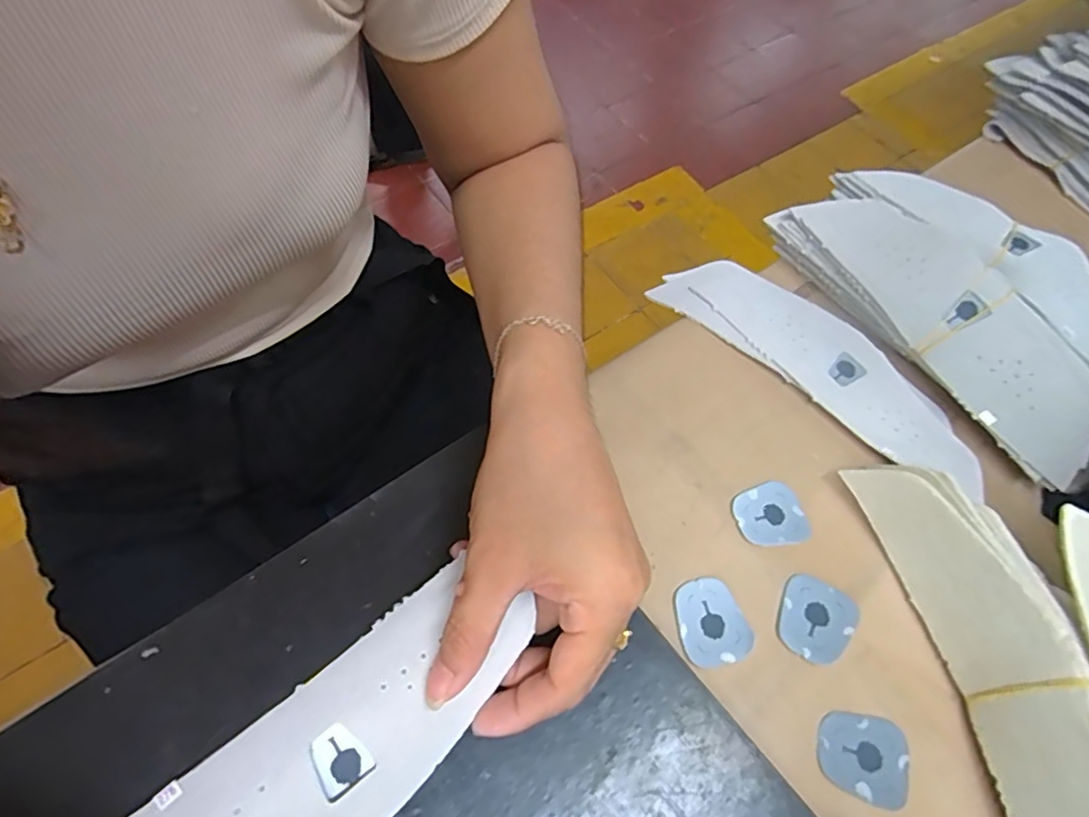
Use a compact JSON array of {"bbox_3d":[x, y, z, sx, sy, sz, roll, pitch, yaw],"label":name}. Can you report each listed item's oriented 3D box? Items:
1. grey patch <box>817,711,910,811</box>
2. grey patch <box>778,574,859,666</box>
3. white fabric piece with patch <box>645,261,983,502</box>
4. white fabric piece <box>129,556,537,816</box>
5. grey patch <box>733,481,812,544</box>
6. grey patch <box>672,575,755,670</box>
[{"bbox_3d":[0.139,0.151,0.255,0.037,0.004,0.033,16,60,4],"label":"grey patch"},{"bbox_3d":[0.129,0.101,0.281,0.033,0.005,0.037,32,63,12],"label":"grey patch"},{"bbox_3d":[0.163,-0.032,0.353,0.205,0.006,0.065,37,64,14],"label":"white fabric piece with patch"},{"bbox_3d":[-0.076,0.123,0.211,0.161,0.023,0.056,-34,70,-22],"label":"white fabric piece"},{"bbox_3d":[0.118,0.054,0.307,0.038,0.004,0.032,-4,61,-8],"label":"grey patch"},{"bbox_3d":[0.079,0.100,0.278,0.032,0.004,0.038,-8,62,-10],"label":"grey patch"}]

